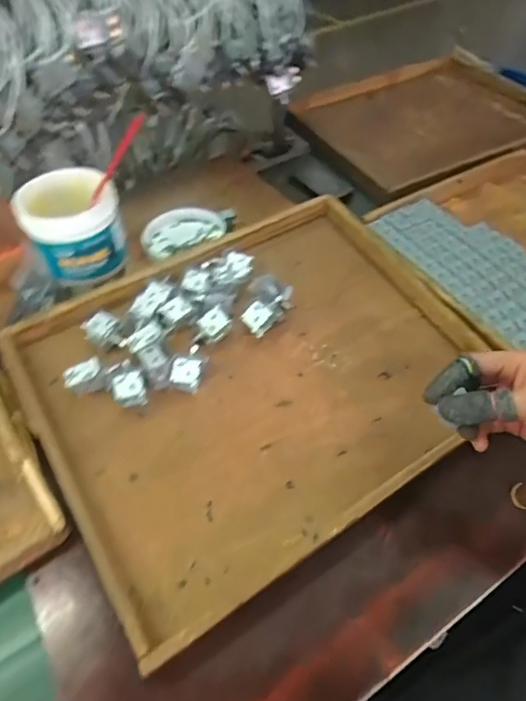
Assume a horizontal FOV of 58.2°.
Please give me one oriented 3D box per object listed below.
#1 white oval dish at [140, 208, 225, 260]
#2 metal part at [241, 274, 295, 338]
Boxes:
[{"bbox_3d":[-0.130,-0.195,0.756,0.129,0.032,0.091,-21,54,-14],"label":"white oval dish"},{"bbox_3d":[0.004,-0.054,0.616,0.053,0.045,0.076,12,53,12],"label":"metal part"}]

